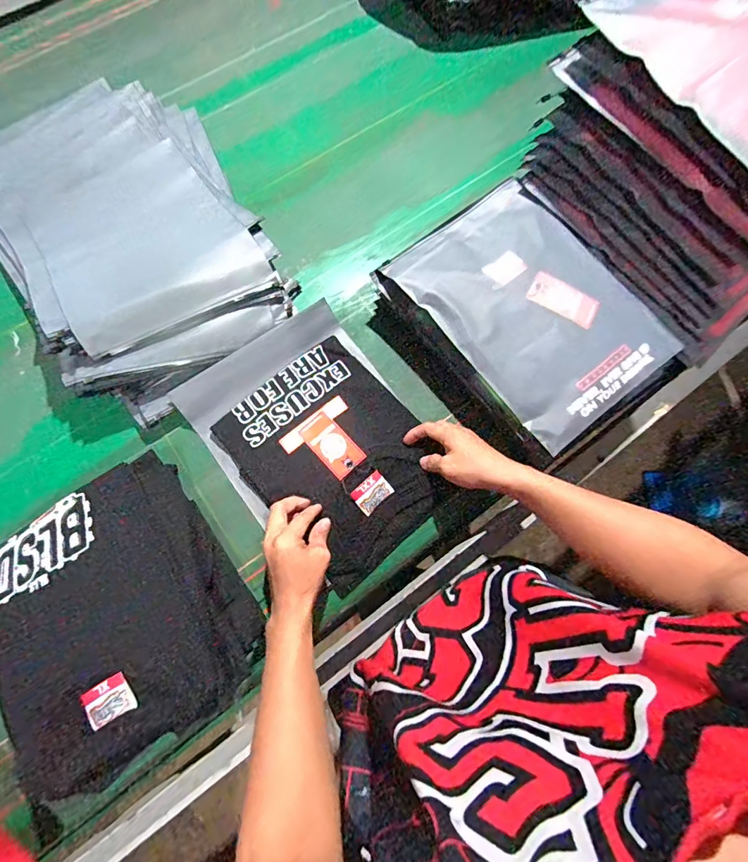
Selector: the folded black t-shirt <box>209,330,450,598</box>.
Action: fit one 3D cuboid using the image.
[{"bbox_3d":[-0.050,0.030,0.606,0.223,0.024,0.293,-40,80,-10],"label":"folded black t-shirt"}]

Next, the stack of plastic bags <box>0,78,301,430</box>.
[{"bbox_3d":[-0.371,-0.320,0.643,0.361,0.096,0.586,-37,79,-10],"label":"stack of plastic bags"}]

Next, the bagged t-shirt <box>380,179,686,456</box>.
[{"bbox_3d":[0.212,-0.171,0.588,0.243,0.025,0.332,-38,79,-10],"label":"bagged t-shirt"}]

